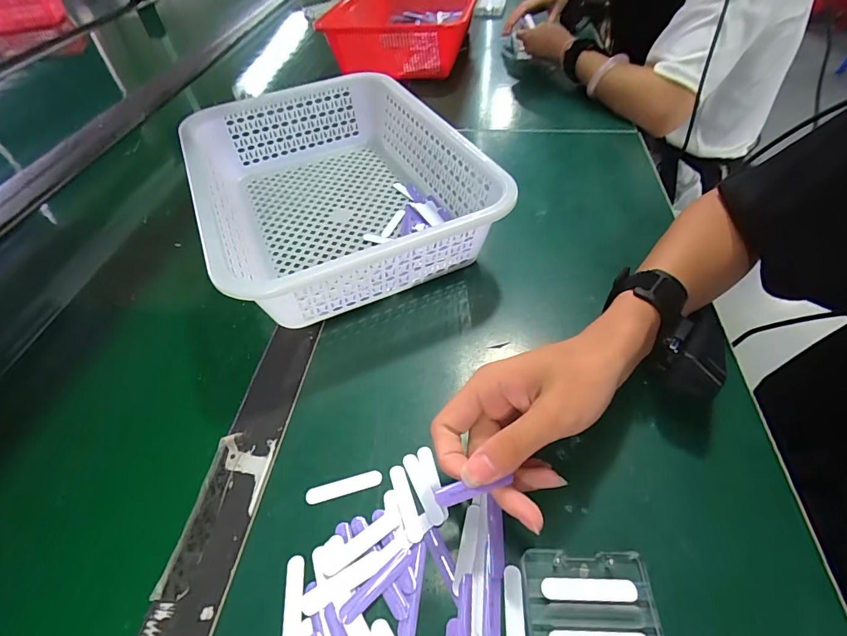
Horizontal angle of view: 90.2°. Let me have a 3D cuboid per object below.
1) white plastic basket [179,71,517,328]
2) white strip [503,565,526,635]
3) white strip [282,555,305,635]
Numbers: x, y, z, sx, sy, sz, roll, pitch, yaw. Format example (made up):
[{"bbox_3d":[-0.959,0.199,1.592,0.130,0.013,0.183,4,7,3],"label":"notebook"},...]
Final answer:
[{"bbox_3d":[-0.095,-0.142,0.458,0.256,0.088,0.347,-22,50,-14],"label":"white plastic basket"},{"bbox_3d":[0.051,0.168,0.236,0.010,0.004,0.051,0,49,5],"label":"white strip"},{"bbox_3d":[-0.075,0.166,0.244,0.011,0.004,0.050,-8,48,-2],"label":"white strip"}]

